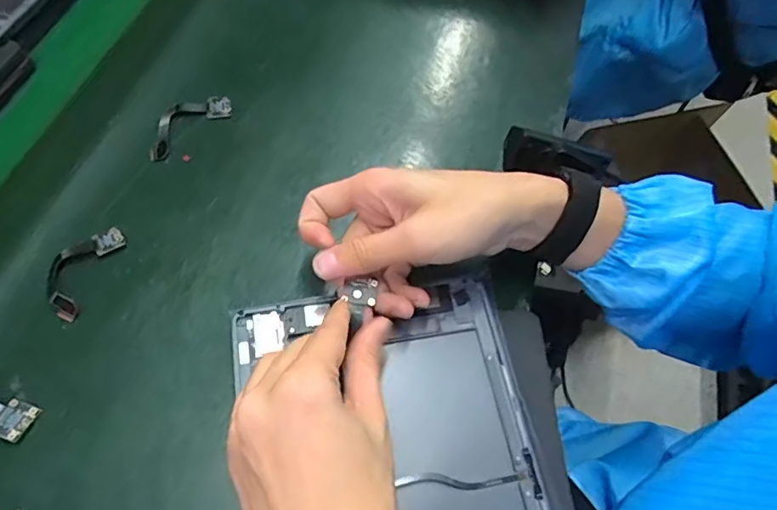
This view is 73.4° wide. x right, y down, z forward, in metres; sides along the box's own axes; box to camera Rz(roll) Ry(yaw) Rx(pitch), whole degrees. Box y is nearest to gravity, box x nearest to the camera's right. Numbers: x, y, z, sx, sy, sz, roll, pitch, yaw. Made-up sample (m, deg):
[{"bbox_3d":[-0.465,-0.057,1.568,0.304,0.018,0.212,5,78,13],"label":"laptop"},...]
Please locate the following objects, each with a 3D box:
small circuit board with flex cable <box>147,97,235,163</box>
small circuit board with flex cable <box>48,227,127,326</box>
[{"bbox_3d":[-0.165,-0.108,0.422,0.034,0.010,0.080,40,67,17],"label":"small circuit board with flex cable"},{"bbox_3d":[-0.210,0.008,0.352,0.035,0.015,0.069,17,62,7],"label":"small circuit board with flex cable"}]

